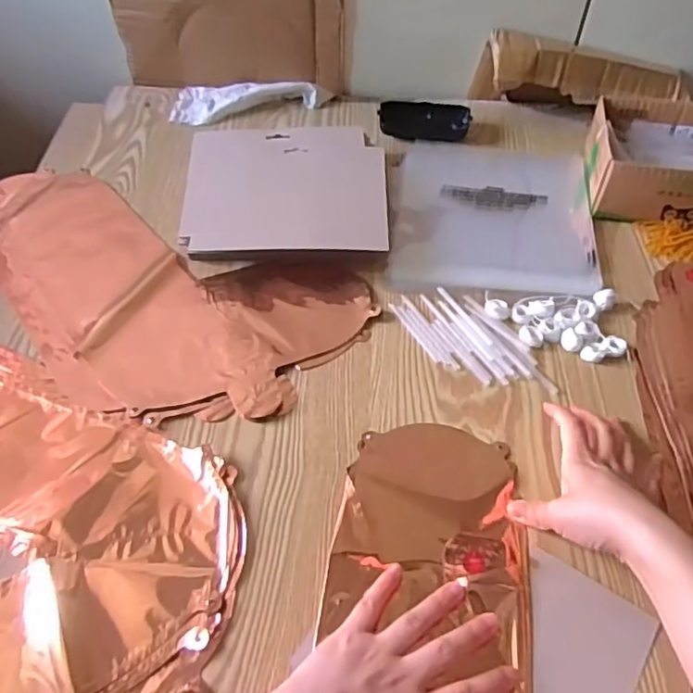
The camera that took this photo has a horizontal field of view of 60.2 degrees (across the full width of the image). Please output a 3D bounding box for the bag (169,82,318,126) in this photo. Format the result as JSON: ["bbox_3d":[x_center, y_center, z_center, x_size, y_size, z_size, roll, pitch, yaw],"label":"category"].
[{"bbox_3d":[-0.129,-0.316,0.756,0.179,0.029,0.063,-4,53,-3],"label":"bag"}]

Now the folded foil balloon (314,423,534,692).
[{"bbox_3d":[0.058,0.167,0.423,0.141,0.015,0.247,6,53,5],"label":"folded foil balloon"}]

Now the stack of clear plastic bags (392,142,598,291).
[{"bbox_3d":[0.157,-0.151,0.645,0.208,0.009,0.235,5,53,4],"label":"stack of clear plastic bags"}]

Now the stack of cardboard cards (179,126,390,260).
[{"bbox_3d":[-0.063,-0.160,0.637,0.204,0.044,0.192,-1,53,-1],"label":"stack of cardboard cards"}]

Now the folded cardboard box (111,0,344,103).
[{"bbox_3d":[-0.141,-0.391,0.710,0.270,0.166,0.018,4,53,3],"label":"folded cardboard box"}]

